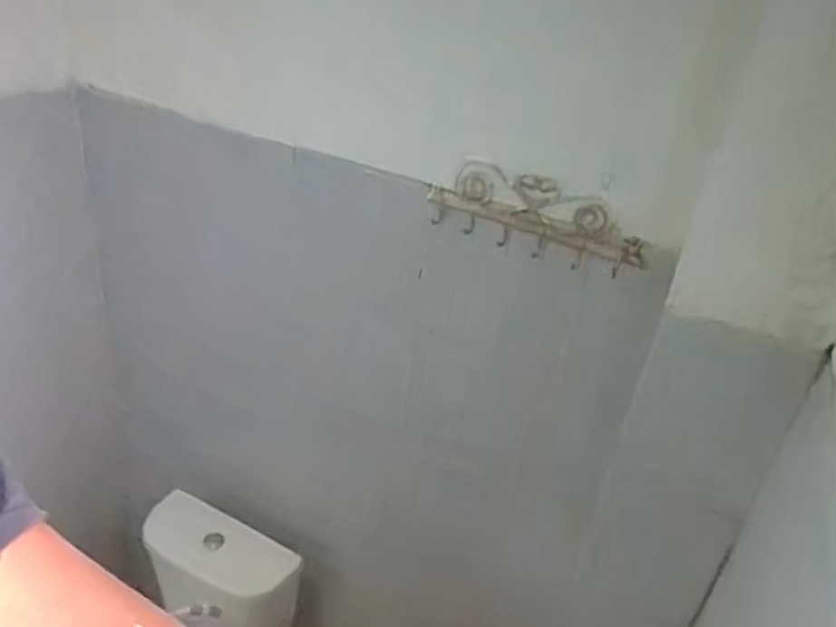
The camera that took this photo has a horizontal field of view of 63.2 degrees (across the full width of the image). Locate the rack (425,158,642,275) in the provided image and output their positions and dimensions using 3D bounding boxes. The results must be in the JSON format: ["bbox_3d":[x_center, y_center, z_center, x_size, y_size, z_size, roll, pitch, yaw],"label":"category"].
[{"bbox_3d":[0.195,-0.170,1.150,0.382,0.129,0.063,20,32,23],"label":"rack"}]

